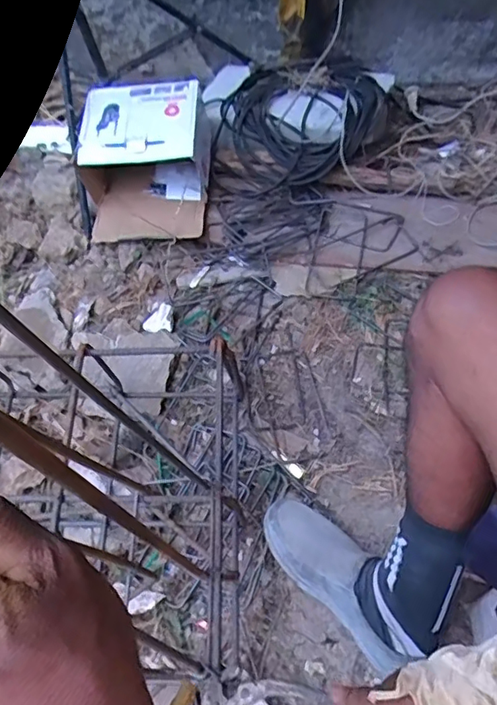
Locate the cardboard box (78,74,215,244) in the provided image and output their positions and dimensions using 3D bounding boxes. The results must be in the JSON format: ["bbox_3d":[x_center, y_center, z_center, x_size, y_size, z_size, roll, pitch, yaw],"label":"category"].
[{"bbox_3d":[-0.195,-0.364,1.012,0.227,0.148,0.284,-1,61,4],"label":"cardboard box"}]

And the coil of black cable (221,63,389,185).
[{"bbox_3d":[0.107,-0.481,1.087,0.321,0.113,0.303,24,66,17],"label":"coil of black cable"}]

